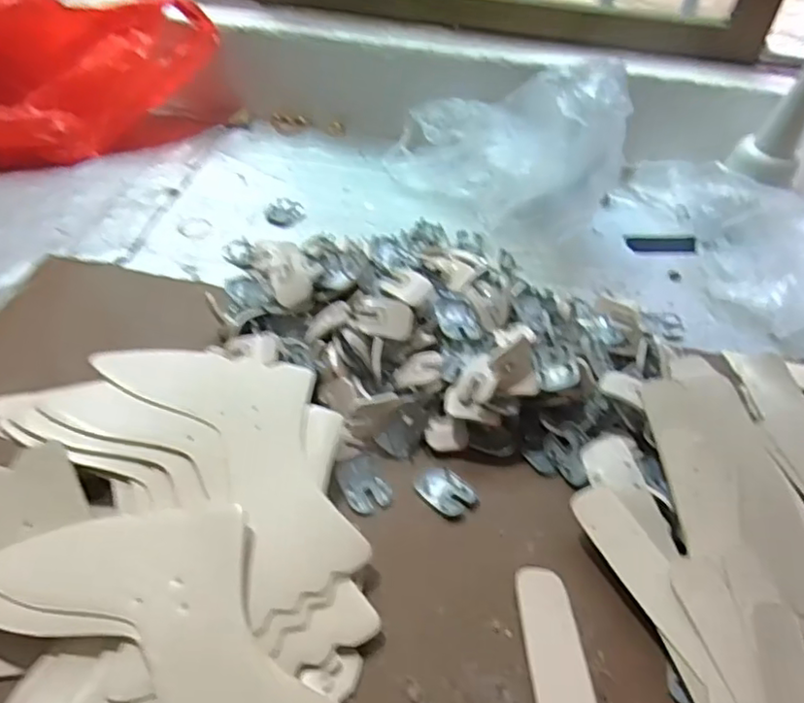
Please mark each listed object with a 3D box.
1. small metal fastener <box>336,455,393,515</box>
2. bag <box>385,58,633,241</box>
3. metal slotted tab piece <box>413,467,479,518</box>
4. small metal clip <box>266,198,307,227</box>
[{"bbox_3d":[-0.027,0.089,0.431,0.030,0.006,0.041,-22,50,-26],"label":"small metal fastener"},{"bbox_3d":[0.092,-0.224,0.662,0.271,0.167,0.106,29,48,22],"label":"bag"},{"bbox_3d":[0.030,0.095,0.435,0.029,0.004,0.041,-32,55,-33],"label":"metal slotted tab piece"},{"bbox_3d":[-0.120,-0.148,0.663,0.034,0.013,0.045,24,47,18],"label":"small metal clip"}]

